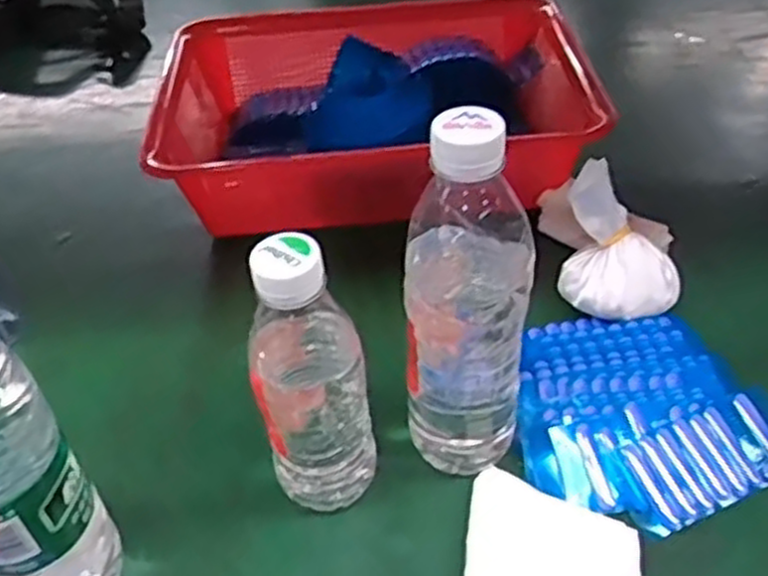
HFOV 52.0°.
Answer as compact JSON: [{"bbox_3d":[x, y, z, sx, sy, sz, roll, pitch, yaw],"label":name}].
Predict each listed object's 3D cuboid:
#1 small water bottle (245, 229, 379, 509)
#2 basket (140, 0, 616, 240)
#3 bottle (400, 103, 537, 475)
[{"bbox_3d":[-0.038,0.052,0.414,0.060,0.171,0.052,-8,45,-4],"label":"small water bottle"},{"bbox_3d":[-0.010,-0.159,0.695,0.344,0.092,0.249,-5,45,-2],"label":"basket"},{"bbox_3d":[0.044,0.011,0.411,0.065,0.217,0.055,7,46,10],"label":"bottle"}]

